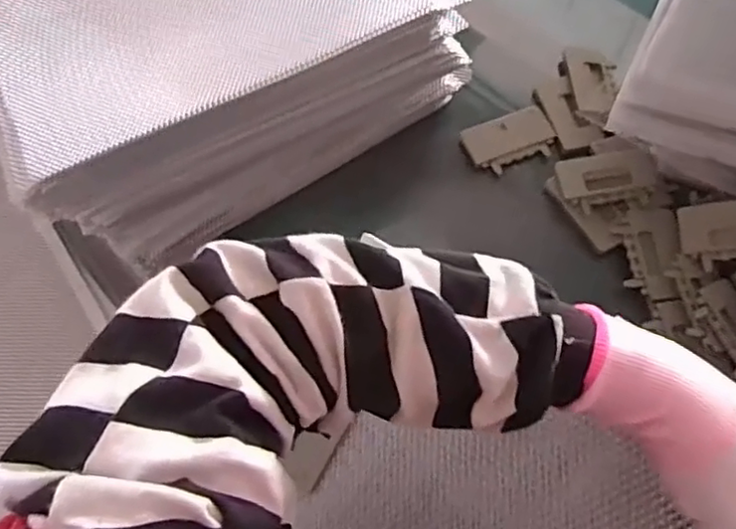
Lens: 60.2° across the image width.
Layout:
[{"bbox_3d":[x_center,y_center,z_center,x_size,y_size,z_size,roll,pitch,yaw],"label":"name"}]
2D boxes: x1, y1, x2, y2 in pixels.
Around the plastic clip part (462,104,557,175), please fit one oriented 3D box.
[{"bbox_3d":[0.137,-0.122,0.617,0.087,0.008,0.055,-21,66,-7],"label":"plastic clip part"}]

